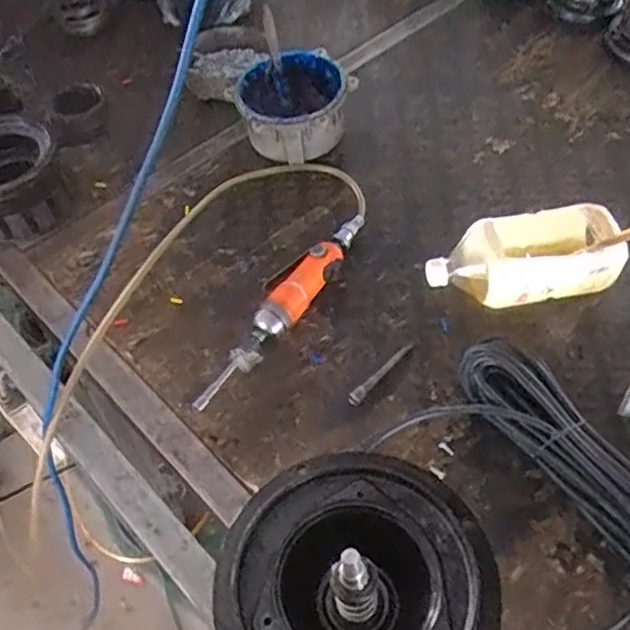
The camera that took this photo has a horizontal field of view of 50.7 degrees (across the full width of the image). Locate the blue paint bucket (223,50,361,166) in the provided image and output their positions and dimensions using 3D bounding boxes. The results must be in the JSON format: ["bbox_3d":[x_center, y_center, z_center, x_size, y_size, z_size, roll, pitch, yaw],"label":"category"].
[{"bbox_3d":[-0.029,-0.282,0.914,0.151,0.088,0.141,-1,55,2],"label":"blue paint bucket"}]

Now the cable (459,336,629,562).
[{"bbox_3d":[0.266,0.160,0.600,0.086,0.061,0.373,-30,59,-18],"label":"cable"}]

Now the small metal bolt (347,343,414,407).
[{"bbox_3d":[0.071,0.061,0.711,0.013,0.010,0.101,35,63,24],"label":"small metal bolt"}]

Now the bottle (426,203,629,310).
[{"bbox_3d":[0.229,-0.069,0.735,0.206,0.113,0.095,-8,55,-3],"label":"bottle"}]

